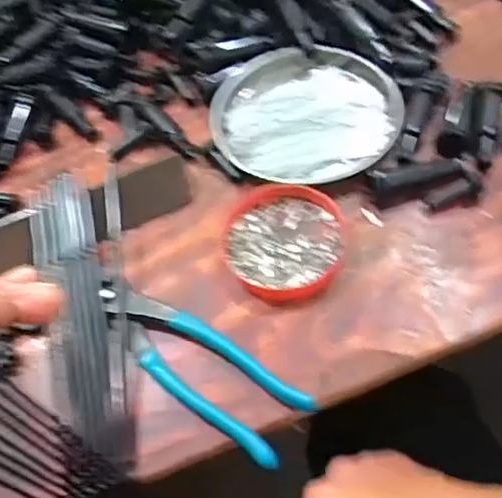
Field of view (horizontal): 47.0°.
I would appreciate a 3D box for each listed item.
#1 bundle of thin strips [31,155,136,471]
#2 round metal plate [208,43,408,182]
[{"bbox_3d":[-0.107,0.039,0.375,0.058,0.025,0.203,-14,55,2],"label":"bundle of thin strips"},{"bbox_3d":[0.040,-0.103,0.431,0.134,0.015,0.125,-5,56,8],"label":"round metal plate"}]

